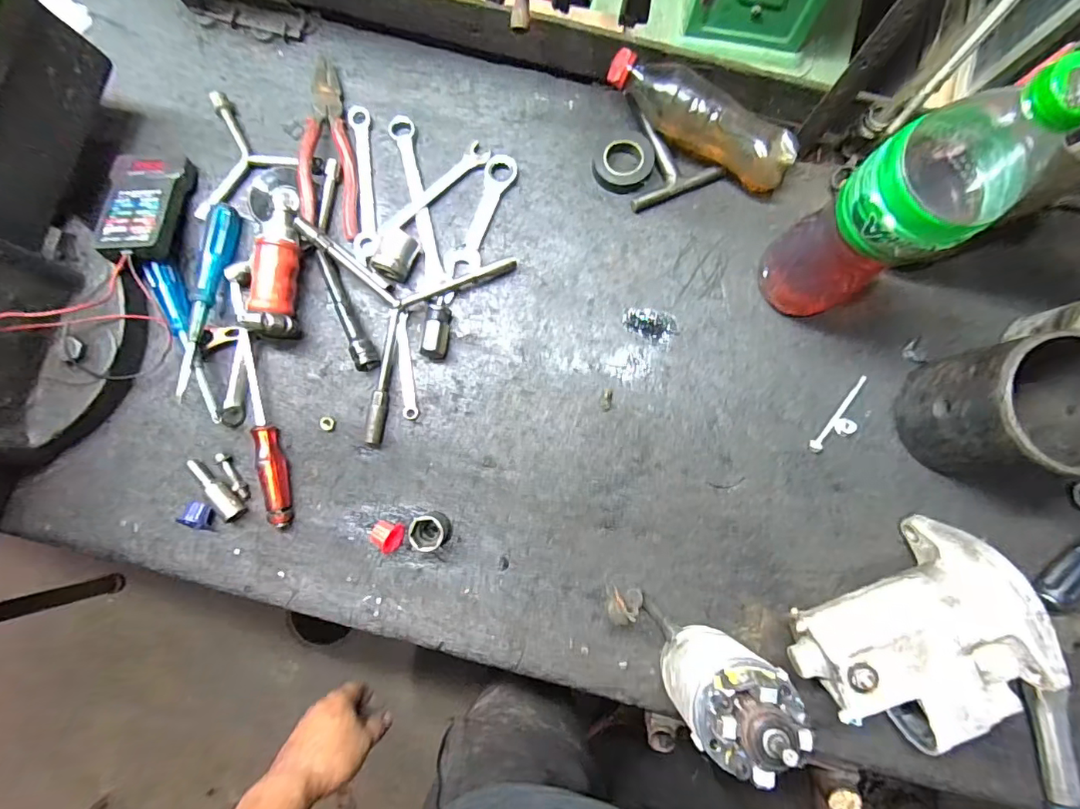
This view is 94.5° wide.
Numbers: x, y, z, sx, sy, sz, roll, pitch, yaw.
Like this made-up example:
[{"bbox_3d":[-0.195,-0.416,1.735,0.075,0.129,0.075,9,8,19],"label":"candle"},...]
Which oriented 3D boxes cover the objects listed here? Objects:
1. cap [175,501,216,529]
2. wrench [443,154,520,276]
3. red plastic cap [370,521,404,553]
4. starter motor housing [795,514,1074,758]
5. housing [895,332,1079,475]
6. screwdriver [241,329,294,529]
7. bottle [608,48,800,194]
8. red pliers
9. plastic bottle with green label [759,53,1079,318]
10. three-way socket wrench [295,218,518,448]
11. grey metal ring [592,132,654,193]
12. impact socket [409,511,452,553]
[{"bbox_3d":[-0.320,0.104,0.465,0.024,0.018,0.025,0,84,1],"label":"cap"},{"bbox_3d":[-0.059,-0.188,0.496,0.034,0.010,0.130,20,84,3],"label":"wrench"},{"bbox_3d":[-0.146,0.123,0.470,0.029,0.023,0.028,25,85,3],"label":"red plastic cap"},{"bbox_3d":[0.299,0.202,0.404,0.162,0.106,0.143,-30,85,-4],"label":"starter motor housing"},{"bbox_3d":[0.396,0.004,0.420,0.117,0.113,0.110,-1,84,1],"label":"housing"},{"bbox_3d":[-0.263,0.025,0.475,0.018,0.026,0.184,-14,84,-1],"label":"screwdriver"},{"bbox_3d":[0.152,-0.268,0.479,0.185,0.058,0.048,32,85,4],"label":"bottle"},{"bbox_3d":[-0.214,-0.260,0.498,0.048,0.036,0.196,-6,84,0],"label":"red pliers"},{"bbox_3d":[0.248,-0.128,0.357,0.083,0.273,0.070,-15,84,-2],"label":"plastic bottle with green label"},{"bbox_3d":[-0.159,-0.100,0.470,0.173,0.043,0.224,35,85,4],"label":"three-way socket wrench"},{"bbox_3d":[0.082,-0.240,0.493,0.057,0.016,0.054,0,84,1],"label":"grey metal ring"},{"bbox_3d":[-0.101,0.118,0.462,0.030,0.039,0.032,-10,84,0],"label":"impact socket"}]

